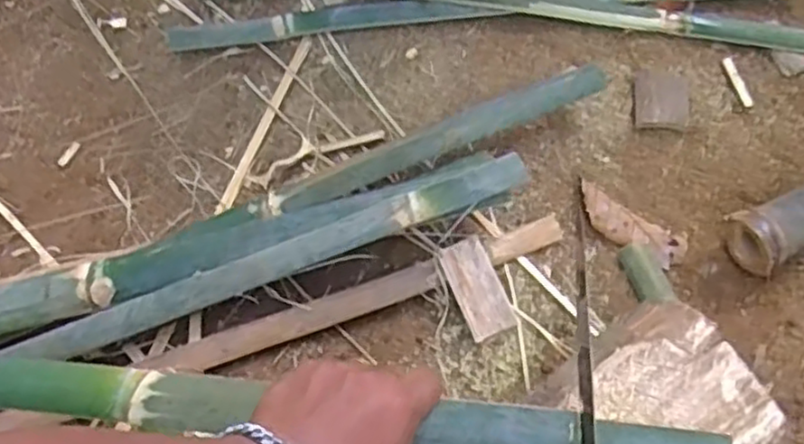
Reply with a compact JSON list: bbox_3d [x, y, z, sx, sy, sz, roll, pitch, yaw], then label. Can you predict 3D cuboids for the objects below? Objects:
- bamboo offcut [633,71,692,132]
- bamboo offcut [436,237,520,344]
[{"bbox_3d":[0.255,-0.120,0.695,0.054,0.017,0.063,8,64,4],"label":"bamboo offcut"},{"bbox_3d":[0.066,0.057,0.619,0.042,0.006,0.084,-23,84,-11],"label":"bamboo offcut"}]

